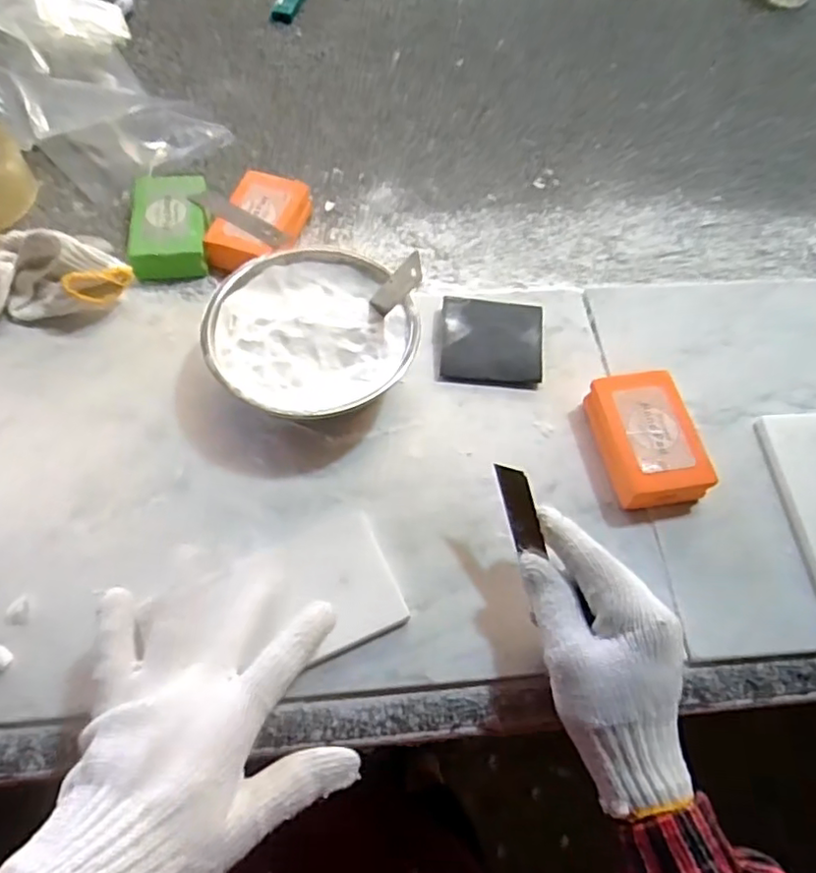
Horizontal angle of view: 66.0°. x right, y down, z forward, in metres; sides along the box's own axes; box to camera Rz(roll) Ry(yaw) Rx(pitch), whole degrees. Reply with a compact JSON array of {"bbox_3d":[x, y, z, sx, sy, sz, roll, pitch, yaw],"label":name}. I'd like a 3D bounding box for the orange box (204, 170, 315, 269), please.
[{"bbox_3d":[-0.125,-0.181,0.543,0.060,0.034,0.097,13,60,4],"label":"orange box"}]

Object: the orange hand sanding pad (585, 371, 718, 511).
[{"bbox_3d":[0.167,0.003,0.444,0.060,0.034,0.095,-8,60,-8],"label":"orange hand sanding pad"}]

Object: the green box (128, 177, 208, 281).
[{"bbox_3d":[-0.202,-0.180,0.535,0.058,0.028,0.092,-6,60,-7],"label":"green box"}]

